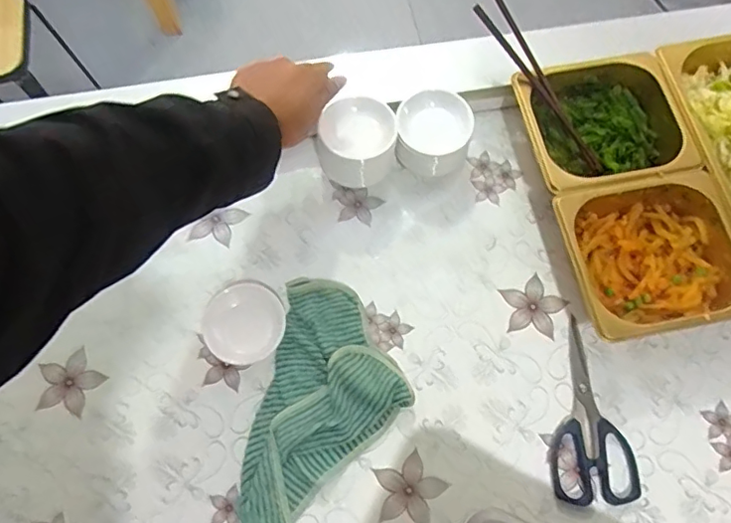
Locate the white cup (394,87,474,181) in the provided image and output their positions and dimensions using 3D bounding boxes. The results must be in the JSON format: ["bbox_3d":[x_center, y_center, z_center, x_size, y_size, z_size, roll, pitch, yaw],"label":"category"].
[{"bbox_3d":[0.079,-0.143,0.641,0.084,0.060,0.077,0,68,1],"label":"white cup"}]

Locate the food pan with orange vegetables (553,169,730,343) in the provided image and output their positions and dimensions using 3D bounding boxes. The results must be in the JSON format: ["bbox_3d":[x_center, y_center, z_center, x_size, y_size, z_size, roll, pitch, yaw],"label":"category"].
[{"bbox_3d":[0.303,-0.003,0.589,0.181,0.061,0.160,-11,68,-3],"label":"food pan with orange vegetables"}]

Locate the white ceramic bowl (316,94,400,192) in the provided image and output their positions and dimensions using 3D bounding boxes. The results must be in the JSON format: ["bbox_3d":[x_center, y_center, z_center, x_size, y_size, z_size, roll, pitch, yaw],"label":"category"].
[{"bbox_3d":[-0.013,-0.137,0.638,0.085,0.075,0.080,-30,71,-11],"label":"white ceramic bowl"}]

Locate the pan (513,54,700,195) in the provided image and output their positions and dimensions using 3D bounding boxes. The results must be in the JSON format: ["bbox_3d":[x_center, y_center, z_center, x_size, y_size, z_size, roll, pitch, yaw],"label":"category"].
[{"bbox_3d":[0.274,-0.150,0.656,0.178,0.064,0.164,-10,68,-3],"label":"pan"}]

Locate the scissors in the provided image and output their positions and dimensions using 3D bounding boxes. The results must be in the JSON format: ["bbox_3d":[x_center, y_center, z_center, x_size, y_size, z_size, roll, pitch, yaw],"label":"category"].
[{"bbox_3d":[0.224,0.150,0.566,0.079,0.005,0.179,0,68,1],"label":"scissors"}]

